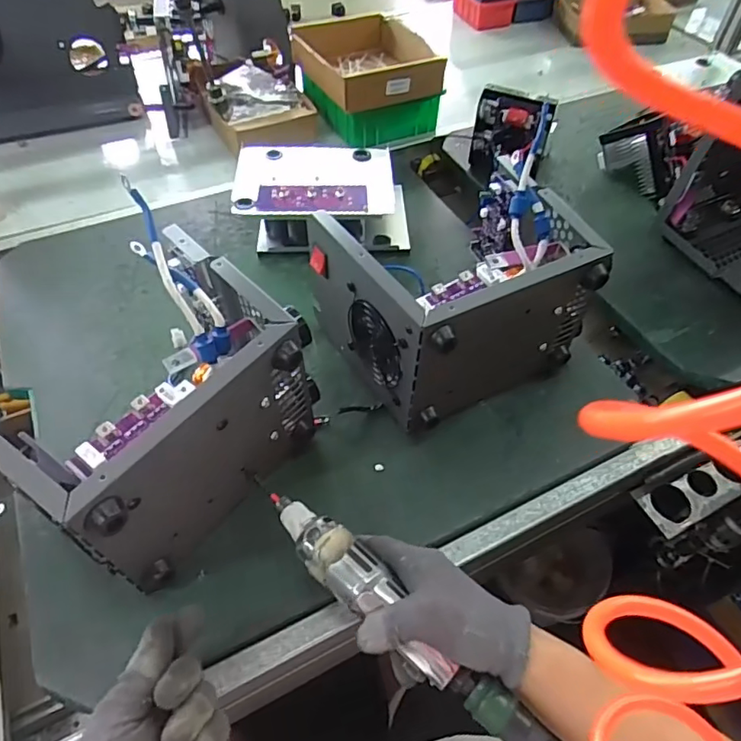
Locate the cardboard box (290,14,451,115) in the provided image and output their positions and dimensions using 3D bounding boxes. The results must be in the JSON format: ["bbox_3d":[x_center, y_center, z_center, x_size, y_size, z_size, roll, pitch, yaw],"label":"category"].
[{"bbox_3d":[-0.006,-0.497,0.876,0.194,0.062,0.239,-20,55,-16],"label":"cardboard box"}]

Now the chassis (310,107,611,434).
[{"bbox_3d":[0.088,-0.078,0.557,0.231,0.160,0.184,-23,56,-19],"label":"chassis"}]

